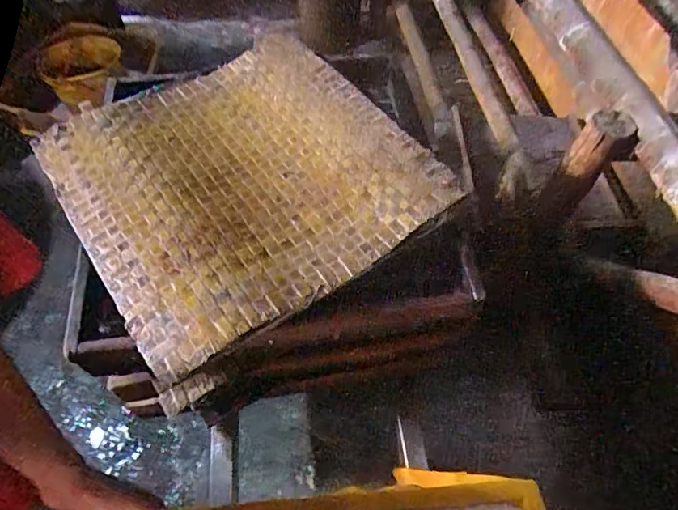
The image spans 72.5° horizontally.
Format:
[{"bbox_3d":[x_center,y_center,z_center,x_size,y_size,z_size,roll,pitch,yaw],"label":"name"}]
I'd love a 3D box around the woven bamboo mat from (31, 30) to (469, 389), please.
[{"bbox_3d":[-0.145,-0.135,0.695,0.488,0.048,0.483,-30,62,-21],"label":"woven bamboo mat"}]

